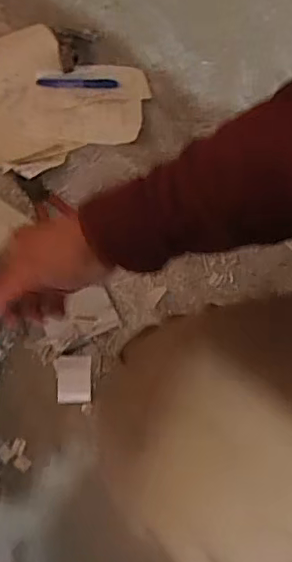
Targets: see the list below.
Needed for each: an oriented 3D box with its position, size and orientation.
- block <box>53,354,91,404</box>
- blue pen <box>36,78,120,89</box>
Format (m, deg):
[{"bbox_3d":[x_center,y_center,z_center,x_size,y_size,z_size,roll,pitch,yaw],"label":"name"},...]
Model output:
[{"bbox_3d":[-0.093,0.126,0.723,0.046,0.008,0.059,-1,62,-5],"label":"block"},{"bbox_3d":[-0.115,-0.336,0.950,0.136,0.014,0.019,-2,62,-5],"label":"blue pen"}]

